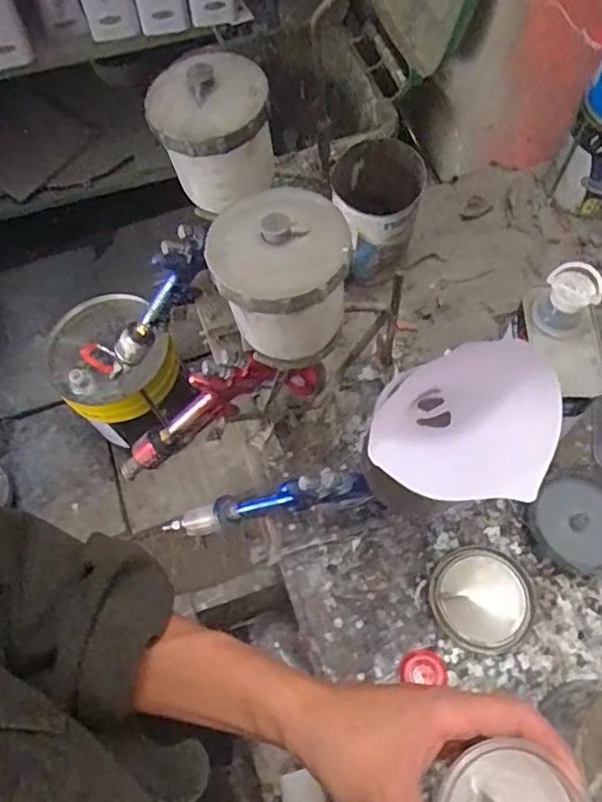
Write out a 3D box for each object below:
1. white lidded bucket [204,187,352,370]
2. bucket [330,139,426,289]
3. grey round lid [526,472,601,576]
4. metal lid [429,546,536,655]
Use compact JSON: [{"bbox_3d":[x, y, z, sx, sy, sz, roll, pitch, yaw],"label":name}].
[{"bbox_3d":[-0.016,-0.093,0.467,0.096,0.119,0.091,-1,64,2],"label":"white lidded bucket"},{"bbox_3d":[0.090,-0.216,0.736,0.098,0.156,0.116,0,64,2],"label":"bucket"},{"bbox_3d":[0.287,0.121,0.612,0.102,0.031,0.096,-1,64,2],"label":"grey round lid"},{"bbox_3d":[0.175,0.191,0.584,0.094,0.017,0.094,-1,64,2],"label":"metal lid"}]

